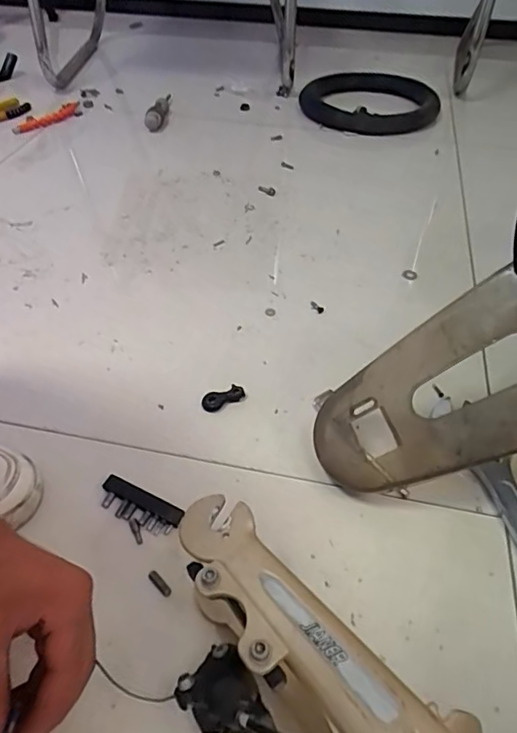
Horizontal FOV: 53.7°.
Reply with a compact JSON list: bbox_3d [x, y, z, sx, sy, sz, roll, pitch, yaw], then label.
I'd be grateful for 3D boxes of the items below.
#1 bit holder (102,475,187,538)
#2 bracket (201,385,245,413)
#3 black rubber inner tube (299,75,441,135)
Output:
[{"bbox_3d":[-0.104,0.122,0.443,0.078,0.008,0.028,20,50,18],"label":"bit holder"},{"bbox_3d":[-0.036,0.032,0.528,0.046,0.010,0.016,-19,49,-17],"label":"bracket"},{"bbox_3d":[0.236,-0.567,1.076,0.280,0.033,0.276,12,47,11],"label":"black rubber inner tube"}]

